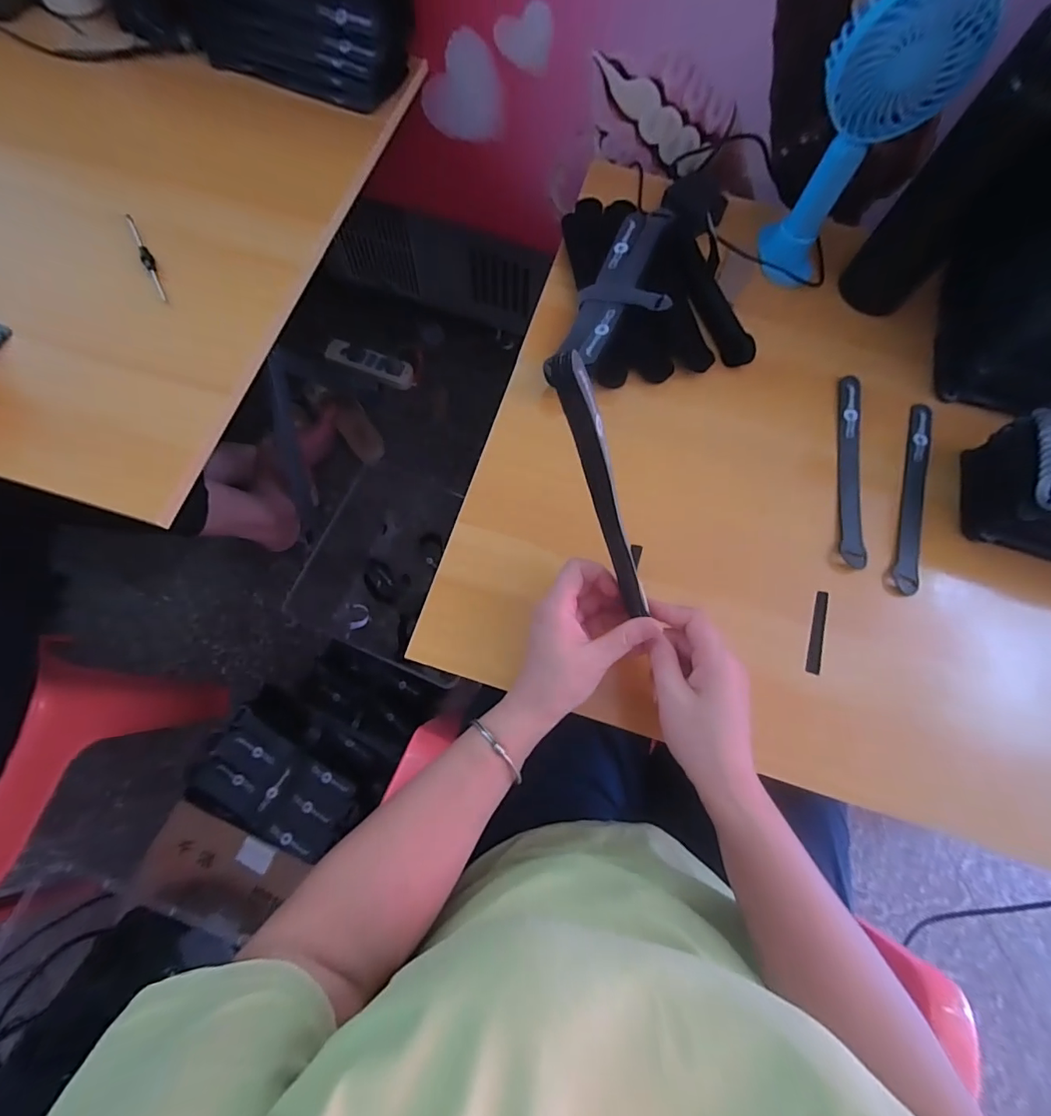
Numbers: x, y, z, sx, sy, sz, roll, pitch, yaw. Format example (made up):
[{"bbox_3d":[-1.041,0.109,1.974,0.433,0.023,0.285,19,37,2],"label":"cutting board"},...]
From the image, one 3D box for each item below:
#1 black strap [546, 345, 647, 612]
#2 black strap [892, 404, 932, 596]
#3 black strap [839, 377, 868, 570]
[{"bbox_3d":[0.050,-0.033,0.294,0.020,0.179,0.012,-29,34,-10],"label":"black strap"},{"bbox_3d":[0.354,-0.061,0.438,0.020,0.014,0.200,21,74,4],"label":"black strap"},{"bbox_3d":[0.300,-0.086,0.444,0.021,0.006,0.201,10,70,8],"label":"black strap"}]

